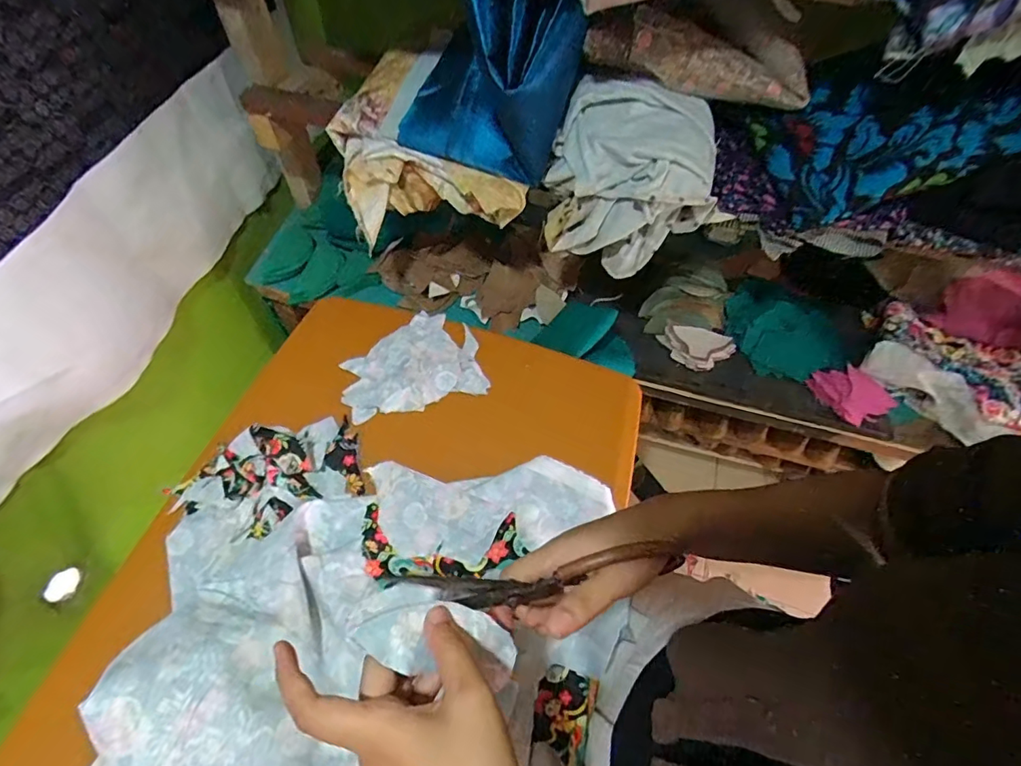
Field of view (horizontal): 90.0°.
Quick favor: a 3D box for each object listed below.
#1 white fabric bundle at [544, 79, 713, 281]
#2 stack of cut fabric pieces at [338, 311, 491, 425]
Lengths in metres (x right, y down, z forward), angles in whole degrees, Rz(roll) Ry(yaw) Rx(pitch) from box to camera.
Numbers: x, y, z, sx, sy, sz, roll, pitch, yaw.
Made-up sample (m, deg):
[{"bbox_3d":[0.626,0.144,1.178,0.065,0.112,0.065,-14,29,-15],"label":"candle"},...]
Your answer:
[{"bbox_3d":[0.146,-0.247,0.619,0.189,0.163,0.131,15,58,7],"label":"white fabric bundle"},{"bbox_3d":[-0.131,-0.028,0.669,0.174,0.012,0.137,-13,59,-11],"label":"stack of cut fabric pieces"}]

